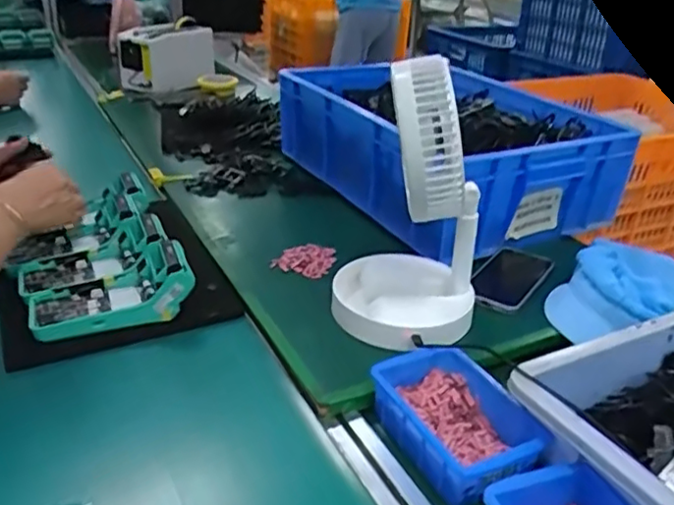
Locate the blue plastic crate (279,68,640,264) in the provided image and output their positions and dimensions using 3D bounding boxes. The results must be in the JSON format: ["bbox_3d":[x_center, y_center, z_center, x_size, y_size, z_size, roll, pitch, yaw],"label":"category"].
[{"bbox_3d":[0.154,-0.174,1.005,0.352,0.147,0.502,-17,34,-32],"label":"blue plastic crate"}]

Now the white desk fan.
[{"bbox_3d":[0.083,-0.057,0.659,0.153,0.271,0.150,5,28,3],"label":"white desk fan"}]

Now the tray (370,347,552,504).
[{"bbox_3d":[0.110,0.150,0.570,0.108,0.048,0.154,-14,33,-29],"label":"tray"}]

